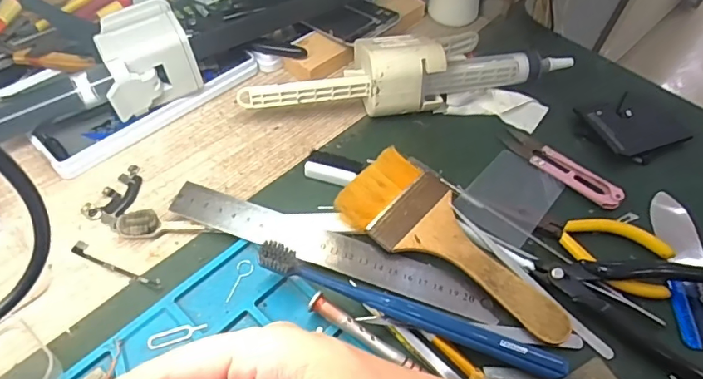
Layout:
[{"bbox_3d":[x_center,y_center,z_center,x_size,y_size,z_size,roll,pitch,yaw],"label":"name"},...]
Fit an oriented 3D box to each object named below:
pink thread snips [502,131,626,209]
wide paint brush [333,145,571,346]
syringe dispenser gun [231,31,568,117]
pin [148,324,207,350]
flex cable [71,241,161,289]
[{"bbox_3d":[0.163,-0.020,0.382,0.097,0.008,0.024,39,60,23],"label":"pink thread snips"},{"bbox_3d":[0.069,0.035,0.326,0.161,0.019,0.062,34,58,19],"label":"wide paint brush"},{"bbox_3d":[0.049,-0.096,0.403,0.271,0.053,0.064,-2,53,-6],"label":"syringe dispenser gun"},{"bbox_3d":[-0.100,0.083,0.285,0.032,0.004,0.010,-10,55,-12],"label":"pin"},{"bbox_3d":[-0.149,0.048,0.315,0.069,0.005,0.009,23,55,12],"label":"flex cable"}]

